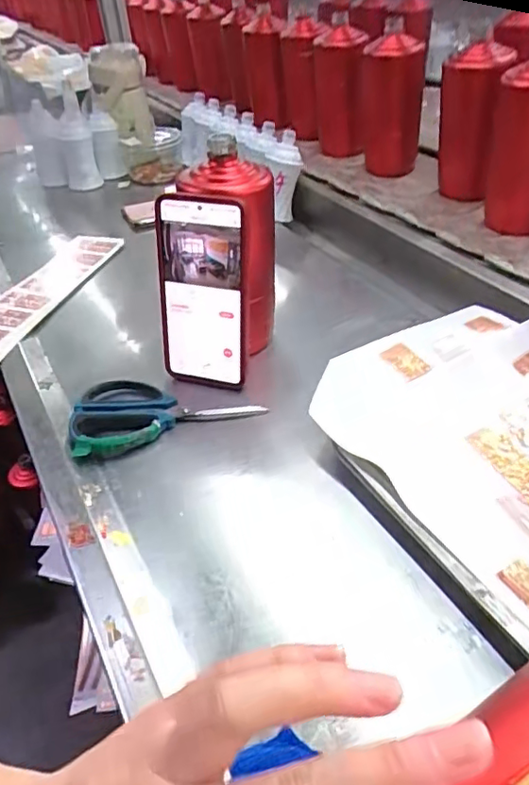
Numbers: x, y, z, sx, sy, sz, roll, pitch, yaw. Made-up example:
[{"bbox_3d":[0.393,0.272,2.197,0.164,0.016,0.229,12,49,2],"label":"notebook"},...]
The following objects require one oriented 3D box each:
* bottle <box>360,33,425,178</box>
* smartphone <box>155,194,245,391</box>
[{"bbox_3d":[0.193,-0.445,0.873,0.091,0.179,0.086,6,42,14],"label":"bottle"},{"bbox_3d":[-0.058,-0.084,0.501,0.083,0.166,0.015,10,27,17],"label":"smartphone"}]

